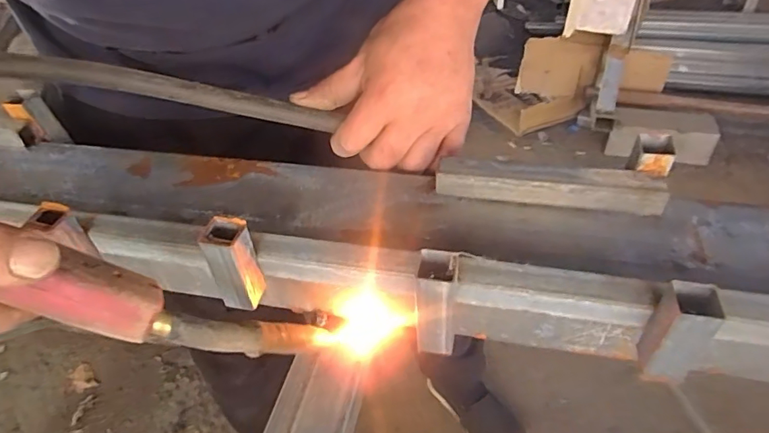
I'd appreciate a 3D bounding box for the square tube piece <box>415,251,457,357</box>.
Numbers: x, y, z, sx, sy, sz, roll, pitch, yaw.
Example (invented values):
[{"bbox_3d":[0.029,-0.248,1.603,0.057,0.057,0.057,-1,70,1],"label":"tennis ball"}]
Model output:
[{"bbox_3d":[0.028,0.047,0.277,0.021,0.068,0.025,1,42,7],"label":"square tube piece"}]

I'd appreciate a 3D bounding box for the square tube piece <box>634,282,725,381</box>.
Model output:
[{"bbox_3d":[0.145,0.058,0.248,0.022,0.055,0.022,7,43,13],"label":"square tube piece"}]

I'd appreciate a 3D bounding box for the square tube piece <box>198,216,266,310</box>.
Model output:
[{"bbox_3d":[-0.087,0.028,0.293,0.023,0.056,0.024,1,42,6],"label":"square tube piece"}]

